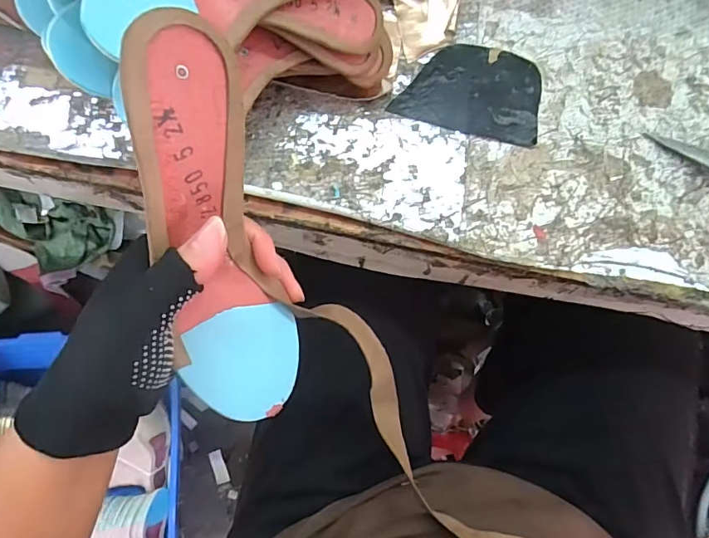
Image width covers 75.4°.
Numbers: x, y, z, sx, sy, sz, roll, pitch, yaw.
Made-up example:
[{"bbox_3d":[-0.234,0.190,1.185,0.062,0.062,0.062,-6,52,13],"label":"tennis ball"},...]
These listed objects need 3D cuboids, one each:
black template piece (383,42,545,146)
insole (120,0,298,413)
[{"bbox_3d":[0.093,-0.145,0.368,0.111,0.004,0.076,11,79,2],"label":"black template piece"},{"bbox_3d":[-0.068,-0.008,0.227,0.065,0.203,0.020,-29,38,-31],"label":"insole"}]

